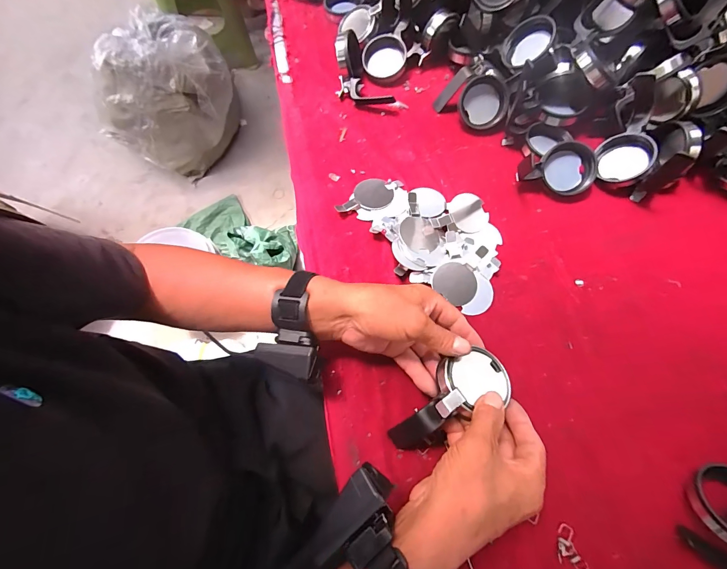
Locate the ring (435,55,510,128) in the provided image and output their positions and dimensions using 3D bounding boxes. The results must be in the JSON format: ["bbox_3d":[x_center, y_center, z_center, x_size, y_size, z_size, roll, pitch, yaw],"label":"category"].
[{"bbox_3d":[0.172,-0.284,0.523,0.097,0.025,0.088,46,114,1],"label":"ring"}]

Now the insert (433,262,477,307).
[{"bbox_3d":[0.116,-0.003,0.425,0.054,0.004,0.048,40,80,9],"label":"insert"}]

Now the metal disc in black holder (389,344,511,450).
[{"bbox_3d":[0.083,0.117,0.336,0.132,0.065,0.060,-38,71,-4],"label":"metal disc in black holder"}]

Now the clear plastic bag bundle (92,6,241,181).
[{"bbox_3d":[-0.792,-0.762,1.336,0.481,0.453,0.513,-34,71,-12],"label":"clear plastic bag bundle"}]

